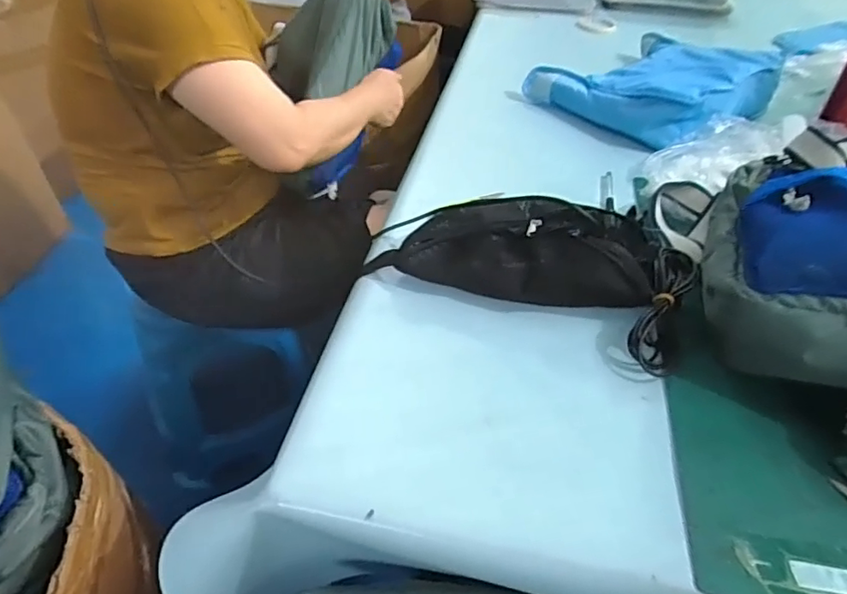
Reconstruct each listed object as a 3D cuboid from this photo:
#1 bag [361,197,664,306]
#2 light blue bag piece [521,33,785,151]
[{"bbox_3d":[0.105,-0.066,0.627,0.299,0.087,0.128,12,43,9],"label":"bag"},{"bbox_3d":[0.407,-0.375,0.964,0.336,0.098,0.305,-23,49,-26],"label":"light blue bag piece"}]

